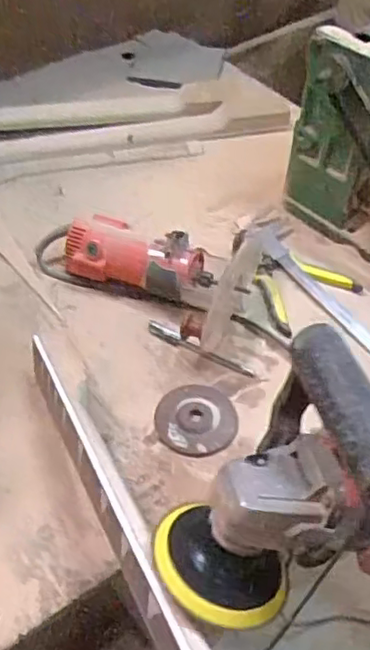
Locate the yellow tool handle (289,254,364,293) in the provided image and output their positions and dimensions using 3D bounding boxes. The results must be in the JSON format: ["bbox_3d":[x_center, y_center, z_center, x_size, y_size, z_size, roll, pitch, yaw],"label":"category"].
[{"bbox_3d":[0.183,-0.066,0.843,0.101,0.006,0.024,22,51,17],"label":"yellow tool handle"}]

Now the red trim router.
[{"bbox_3d":[-0.057,-0.085,0.800,0.192,0.093,0.068,15,50,12],"label":"red trim router"}]

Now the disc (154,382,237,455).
[{"bbox_3d":[0.012,0.100,0.689,0.085,0.010,0.088,1,48,-1],"label":"disc"}]

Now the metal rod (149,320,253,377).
[{"bbox_3d":[0.014,0.027,0.762,0.144,0.009,0.021,28,53,22],"label":"metal rod"}]

